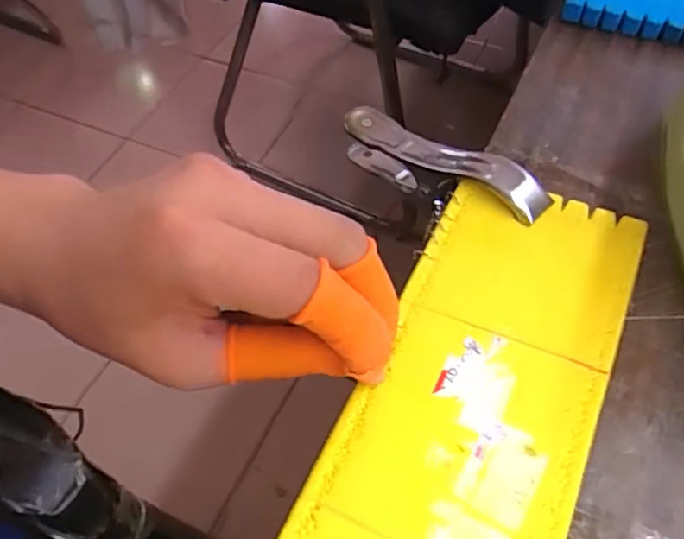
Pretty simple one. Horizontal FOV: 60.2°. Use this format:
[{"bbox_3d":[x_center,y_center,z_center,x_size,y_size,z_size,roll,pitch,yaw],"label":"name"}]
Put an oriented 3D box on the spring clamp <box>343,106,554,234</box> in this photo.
[{"bbox_3d":[0.044,-0.048,0.292,0.023,0.039,0.119,-42,46,-22],"label":"spring clamp"}]

